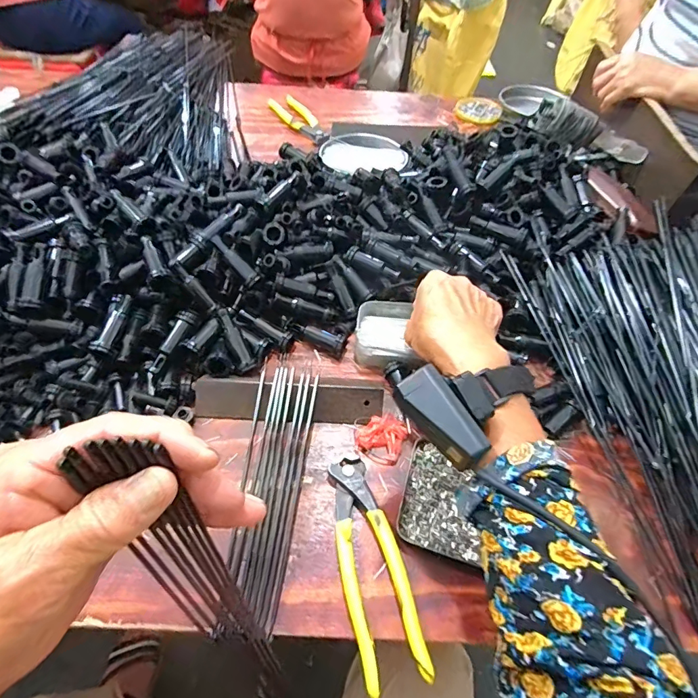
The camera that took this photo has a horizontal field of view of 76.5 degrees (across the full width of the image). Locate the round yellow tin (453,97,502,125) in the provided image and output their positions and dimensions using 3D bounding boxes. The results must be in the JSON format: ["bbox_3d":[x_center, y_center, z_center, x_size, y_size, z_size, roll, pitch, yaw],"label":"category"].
[{"bbox_3d":[0.242,-0.448,0.829,0.084,0.014,0.075,11,55,7],"label":"round yellow tin"}]

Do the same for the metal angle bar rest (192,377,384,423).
[{"bbox_3d":[-0.057,0.048,0.421,0.177,0.024,0.040,4,55,2],"label":"metal angle bar rest"}]

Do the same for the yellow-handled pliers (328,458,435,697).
[{"bbox_3d":[0.016,0.165,0.345,0.047,0.015,0.160,-11,56,-9],"label":"yellow-handled pliers"}]

